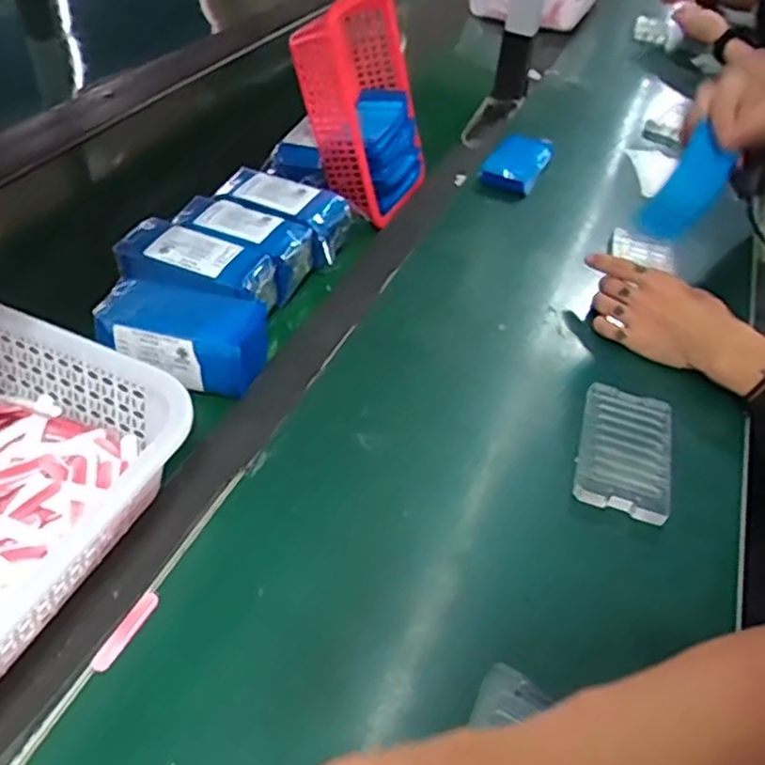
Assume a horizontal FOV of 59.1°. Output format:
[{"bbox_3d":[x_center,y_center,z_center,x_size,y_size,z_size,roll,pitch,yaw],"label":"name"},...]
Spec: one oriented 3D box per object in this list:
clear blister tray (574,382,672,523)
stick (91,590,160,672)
[{"bbox_3d":[0.194,0.051,0.539,0.067,0.010,0.122,16,45,9],"label":"clear blister tray"},{"bbox_3d":[-0.151,0.146,0.399,0.012,0.004,0.052,21,46,15],"label":"stick"}]

